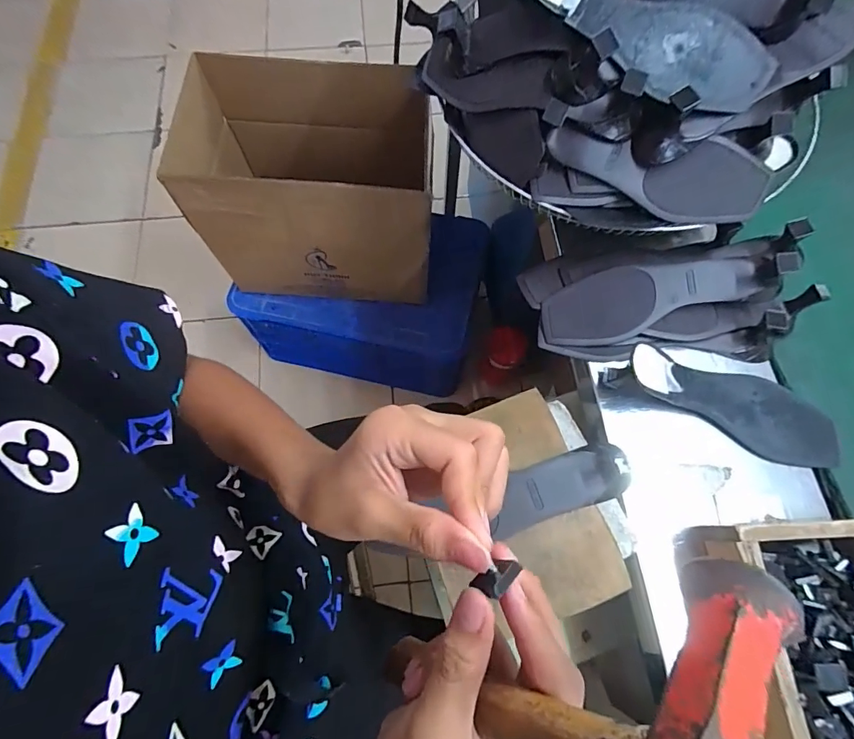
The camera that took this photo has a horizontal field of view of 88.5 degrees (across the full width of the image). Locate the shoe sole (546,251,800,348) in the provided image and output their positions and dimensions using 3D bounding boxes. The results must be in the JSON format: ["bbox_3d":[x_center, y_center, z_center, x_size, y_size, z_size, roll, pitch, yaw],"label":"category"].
[{"bbox_3d":[0.243,-0.083,0.464,0.236,0.048,0.076,-14,70,9],"label":"shoe sole"}]

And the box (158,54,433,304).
[{"bbox_3d":[-0.214,-0.374,0.927,0.444,0.354,0.312,5,70,0],"label":"box"}]

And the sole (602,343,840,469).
[{"bbox_3d":[0.307,0.026,0.436,0.235,0.053,0.077,21,71,6],"label":"sole"}]

